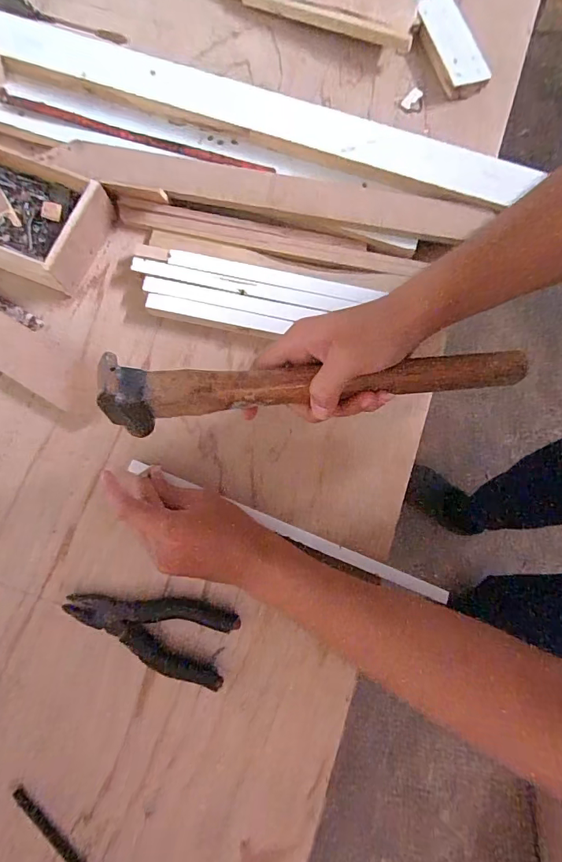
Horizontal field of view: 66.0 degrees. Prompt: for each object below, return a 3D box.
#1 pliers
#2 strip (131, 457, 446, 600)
[{"bbox_3d":[-0.112,0.166,0.368,0.142,0.012,0.058,16,78,3],"label":"pliers"},{"bbox_3d":[0.004,0.086,0.378,0.298,0.012,0.014,23,78,3],"label":"strip"}]

